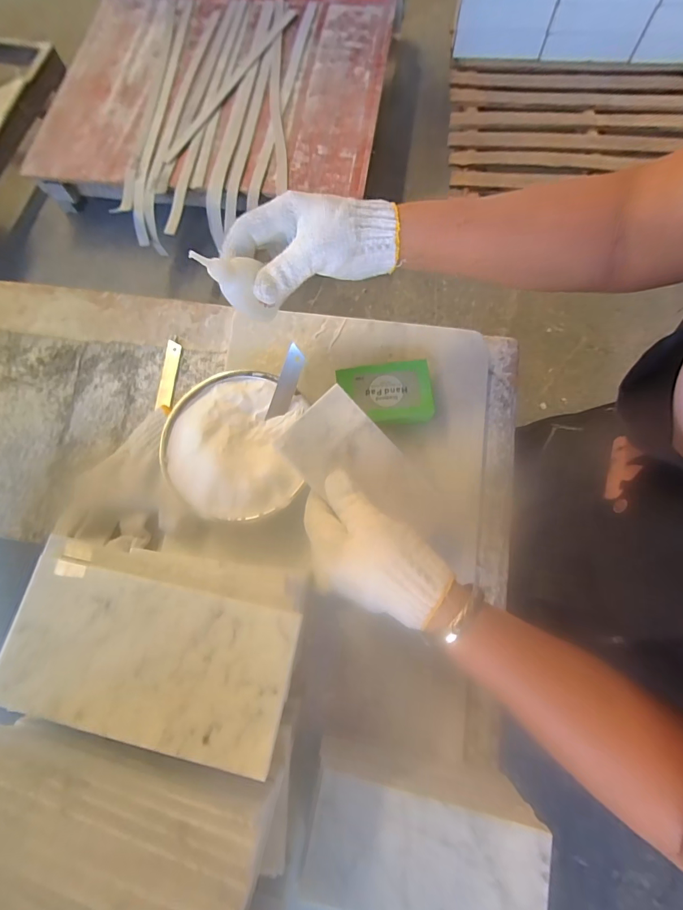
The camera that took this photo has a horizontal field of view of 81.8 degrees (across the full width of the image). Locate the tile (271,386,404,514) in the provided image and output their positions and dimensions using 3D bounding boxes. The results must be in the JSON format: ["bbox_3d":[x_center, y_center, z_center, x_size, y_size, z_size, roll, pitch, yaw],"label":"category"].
[{"bbox_3d":[0.003,0.000,0.331,0.095,0.009,0.074,44,77,-2],"label":"tile"}]

